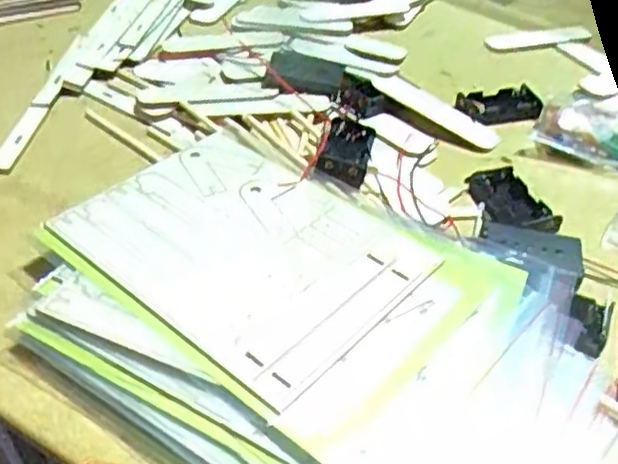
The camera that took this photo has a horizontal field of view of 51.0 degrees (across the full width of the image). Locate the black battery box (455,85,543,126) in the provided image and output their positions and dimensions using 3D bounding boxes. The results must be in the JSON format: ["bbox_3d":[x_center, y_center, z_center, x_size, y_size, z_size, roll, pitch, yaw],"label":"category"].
[{"bbox_3d":[0.148,-0.097,0.501,0.062,0.013,0.039,-5,44,-7],"label":"black battery box"}]

